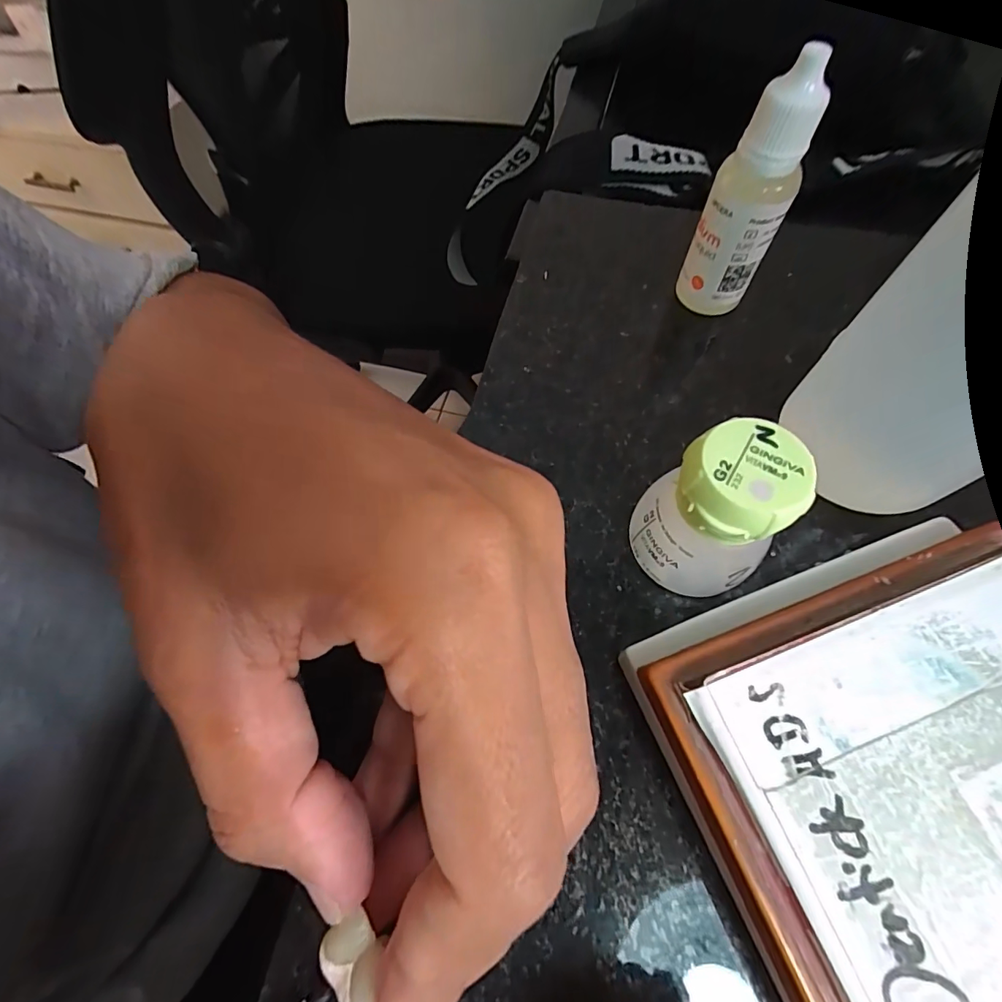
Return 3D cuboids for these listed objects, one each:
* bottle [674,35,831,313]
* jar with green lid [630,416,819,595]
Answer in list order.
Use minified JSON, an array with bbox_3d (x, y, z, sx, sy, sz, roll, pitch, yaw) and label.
[{"bbox_3d":[0.073,-0.088,0.142,0.017,0.069,0.018,-28,66,-11],"label":"bottle"},{"bbox_3d":[0.049,0.004,0.112,0.027,0.045,0.025,-1,64,1],"label":"jar with green lid"}]

